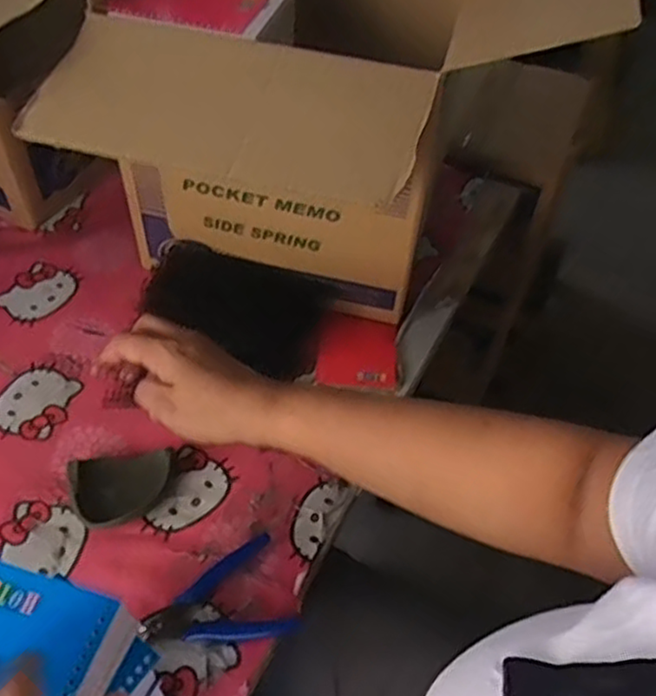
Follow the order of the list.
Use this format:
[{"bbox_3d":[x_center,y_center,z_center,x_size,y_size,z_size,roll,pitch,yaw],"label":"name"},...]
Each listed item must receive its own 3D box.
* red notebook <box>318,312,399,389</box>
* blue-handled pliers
[{"bbox_3d":[0.032,0.001,0.731,0.082,0.012,0.093,5,49,1],"label":"red notebook"},{"bbox_3d":[-0.091,0.204,0.557,0.115,0.006,0.082,-13,52,-14],"label":"blue-handled pliers"}]

